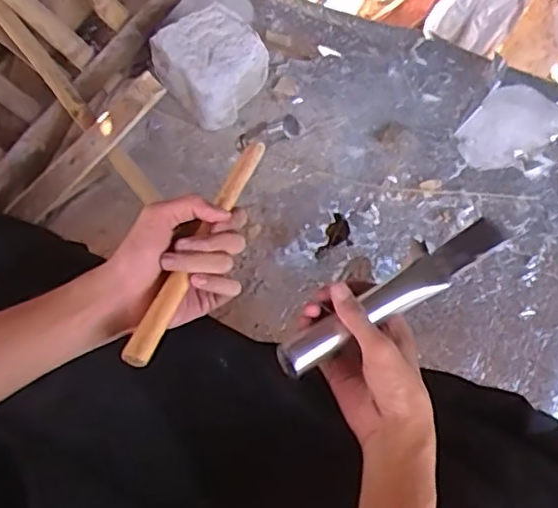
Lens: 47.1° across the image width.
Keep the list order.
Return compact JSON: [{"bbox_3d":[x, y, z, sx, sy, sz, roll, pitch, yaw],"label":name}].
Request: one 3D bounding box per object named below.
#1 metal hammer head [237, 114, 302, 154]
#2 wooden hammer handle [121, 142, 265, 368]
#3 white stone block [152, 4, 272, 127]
[{"bbox_3d":[-0.015,-0.113,0.623,0.075,0.022,0.023,-12,57,35],"label":"metal hammer head"},{"bbox_3d":[-0.066,-0.010,0.555,0.022,0.020,0.241,21,60,11],"label":"wooden hammer handle"},{"bbox_3d":[-0.085,-0.239,0.832,0.126,0.088,0.116,42,71,19],"label":"white stone block"}]

